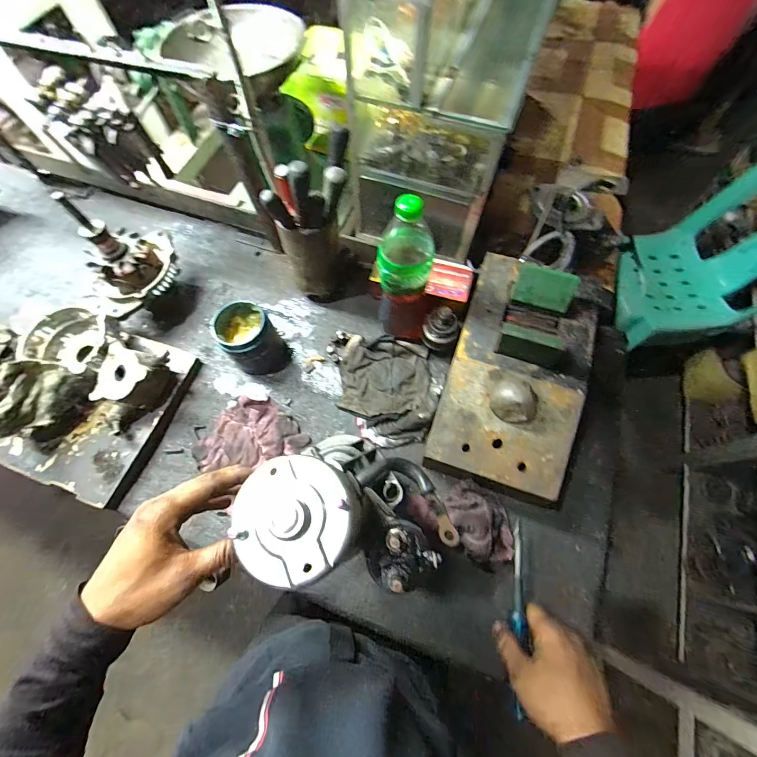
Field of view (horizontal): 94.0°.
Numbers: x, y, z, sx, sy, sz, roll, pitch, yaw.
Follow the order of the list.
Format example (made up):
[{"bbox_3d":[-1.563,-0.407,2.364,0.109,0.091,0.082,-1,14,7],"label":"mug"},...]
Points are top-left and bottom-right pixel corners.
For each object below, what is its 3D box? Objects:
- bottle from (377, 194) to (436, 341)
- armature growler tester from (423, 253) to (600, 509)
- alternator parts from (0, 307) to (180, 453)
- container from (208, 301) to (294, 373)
[{"bbox_3d":[0.038,-0.140,0.530,0.074,0.265,0.065,2,67,3],"label":"bottle"},{"bbox_3d":[0.199,-0.021,0.512,0.184,0.102,0.338,18,69,9],"label":"armature growler tester"},{"bbox_3d":[-0.518,-0.007,0.587,0.308,0.124,0.219,25,70,11],"label":"alternator parts"},{"bbox_3d":[-0.218,-0.069,0.610,0.090,0.105,0.112,-31,70,-11],"label":"container"}]

